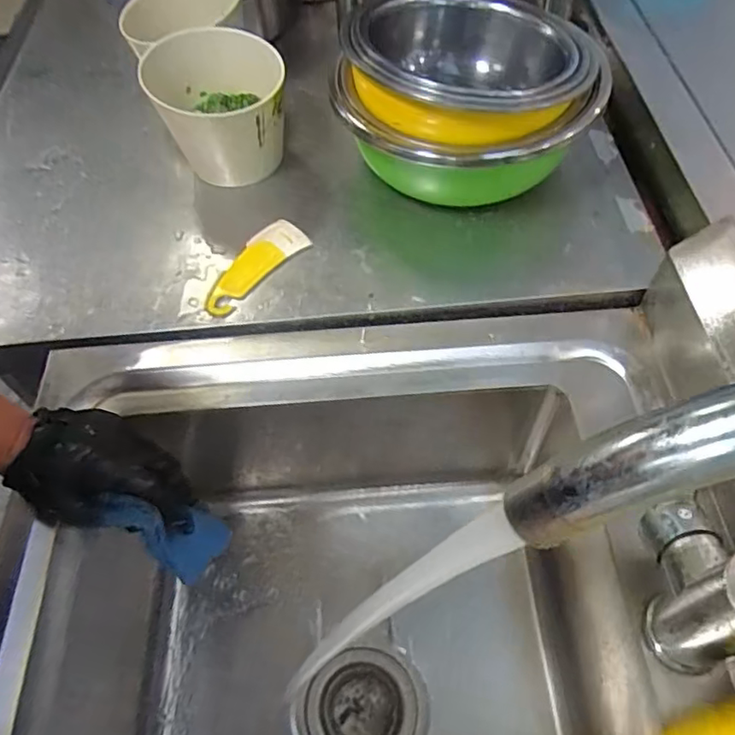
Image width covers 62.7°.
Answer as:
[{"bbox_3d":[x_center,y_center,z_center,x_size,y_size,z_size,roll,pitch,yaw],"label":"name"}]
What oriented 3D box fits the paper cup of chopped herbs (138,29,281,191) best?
[{"bbox_3d":[-0.159,-0.280,0.655,0.143,0.106,0.142,-2,57,2],"label":"paper cup of chopped herbs"}]

